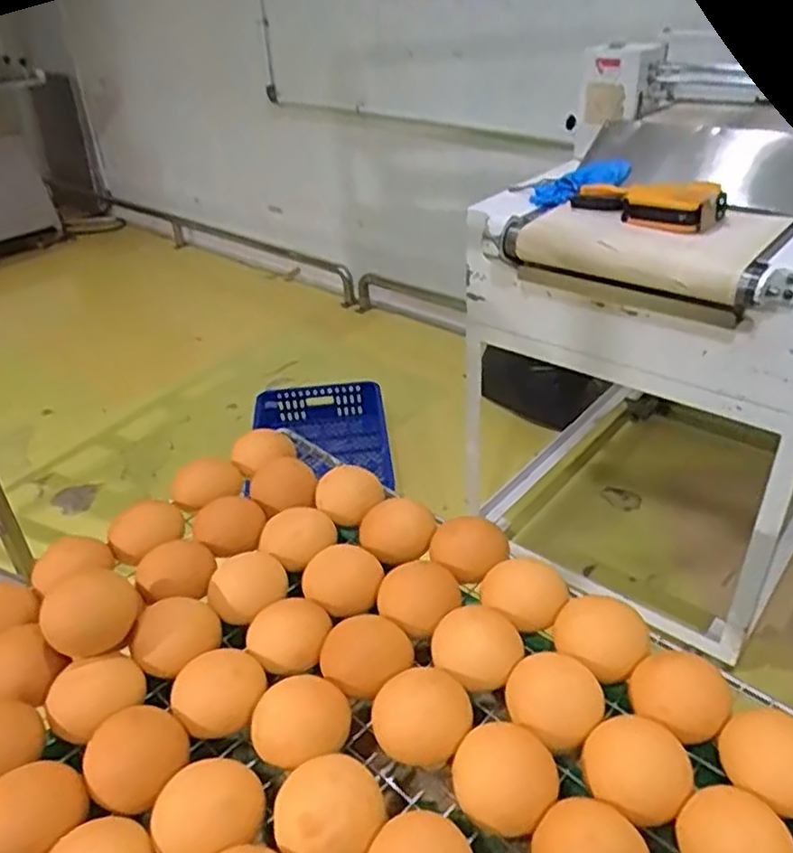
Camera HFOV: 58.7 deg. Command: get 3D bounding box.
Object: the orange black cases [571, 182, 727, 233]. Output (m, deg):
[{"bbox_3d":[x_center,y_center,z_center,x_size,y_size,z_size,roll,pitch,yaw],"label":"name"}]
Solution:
[{"bbox_3d":[0.418,-0.390,1.199,0.105,0.062,0.247,-27,41,-30],"label":"orange black cases"}]

